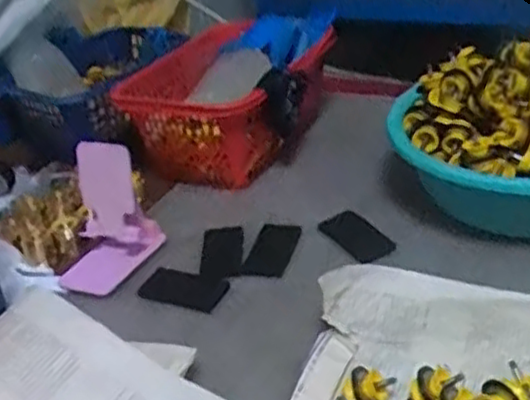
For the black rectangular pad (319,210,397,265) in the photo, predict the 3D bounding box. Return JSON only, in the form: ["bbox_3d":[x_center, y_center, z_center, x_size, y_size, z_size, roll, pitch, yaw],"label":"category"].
[{"bbox_3d":[0.091,0.035,0.713,0.046,0.006,0.076,-22,33,-20],"label":"black rectangular pad"}]

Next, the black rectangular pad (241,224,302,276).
[{"bbox_3d":[0.008,0.049,0.701,0.041,0.004,0.074,12,43,15],"label":"black rectangular pad"}]

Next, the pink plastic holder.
[{"bbox_3d":[-0.161,0.015,0.691,0.084,0.111,0.094,0,32,15],"label":"pink plastic holder"}]

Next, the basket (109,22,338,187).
[{"bbox_3d":[-0.042,-0.128,0.911,0.220,0.113,0.261,8,35,25],"label":"basket"}]

